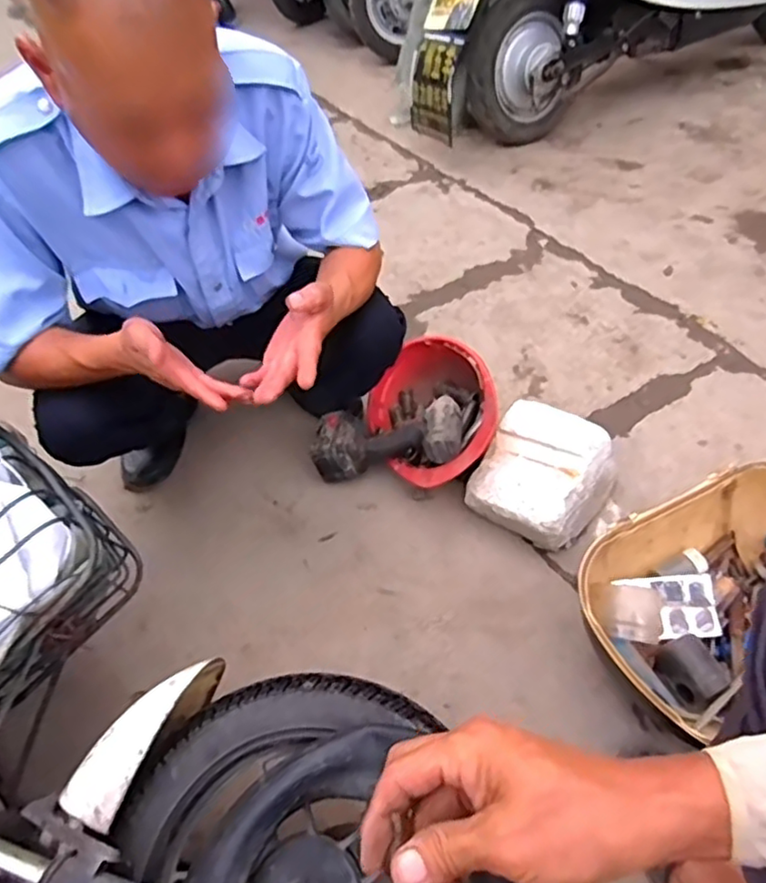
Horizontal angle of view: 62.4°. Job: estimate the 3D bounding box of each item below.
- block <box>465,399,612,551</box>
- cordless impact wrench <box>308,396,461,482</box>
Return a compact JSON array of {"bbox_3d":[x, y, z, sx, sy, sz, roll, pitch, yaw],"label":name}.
[{"bbox_3d":[0.246,0.060,1.001,0.188,0.140,0.191,28,56,26],"label":"block"},{"bbox_3d":[0.010,-0.003,1.046,0.244,0.076,0.132,-10,49,17],"label":"cordless impact wrench"}]

